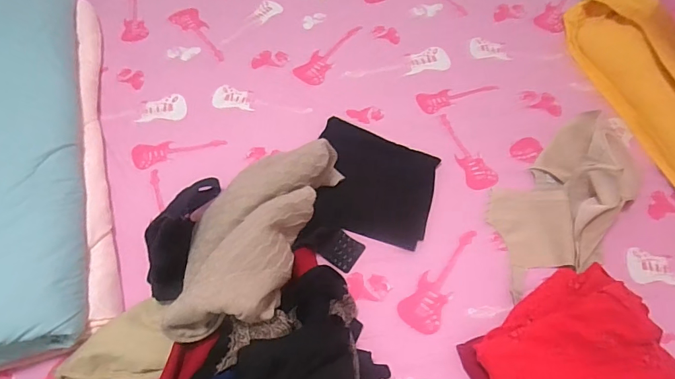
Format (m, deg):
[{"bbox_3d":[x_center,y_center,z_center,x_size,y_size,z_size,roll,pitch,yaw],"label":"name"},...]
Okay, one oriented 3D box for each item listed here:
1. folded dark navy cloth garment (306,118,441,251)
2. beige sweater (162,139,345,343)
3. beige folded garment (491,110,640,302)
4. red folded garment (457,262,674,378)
[{"bbox_3d":[0.073,-0.013,0.875,0.242,0.034,0.237,15,69,6],"label":"folded dark navy cloth garment"},{"bbox_3d":[-0.142,0.058,0.716,0.184,0.112,0.409,18,62,9],"label":"beige sweater"},{"bbox_3d":[0.451,0.004,0.806,0.429,0.122,0.213,-36,67,-18],"label":"beige folded garment"},{"bbox_3d":[0.384,0.287,0.670,0.298,0.085,0.256,-29,65,-15],"label":"red folded garment"}]

